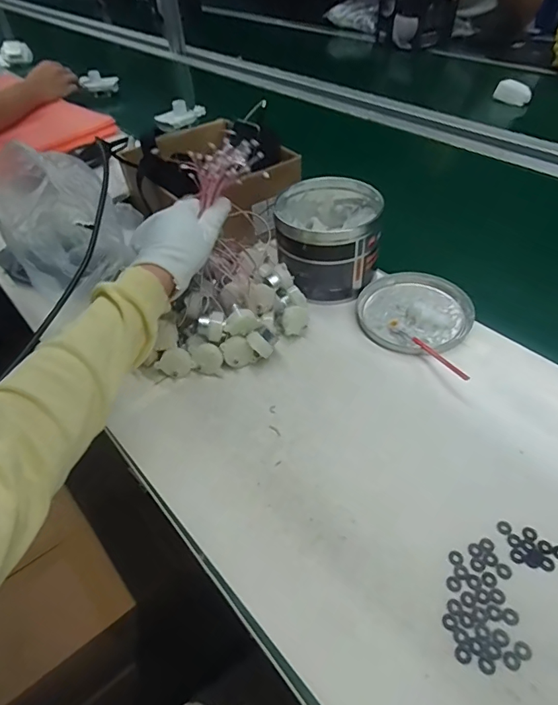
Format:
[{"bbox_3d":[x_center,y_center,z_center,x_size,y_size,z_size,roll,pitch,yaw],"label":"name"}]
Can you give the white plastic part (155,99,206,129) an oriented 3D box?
[{"bbox_3d":[-0.221,-0.533,1.004,0.106,0.041,0.041,-23,48,-16],"label":"white plastic part"}]

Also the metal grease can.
[{"bbox_3d":[0.060,-0.144,0.564,0.118,0.105,0.127,-3,46,3],"label":"metal grease can"}]

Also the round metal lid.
[{"bbox_3d":[0.160,-0.055,0.533,0.127,0.014,0.131,-3,46,3],"label":"round metal lid"}]

